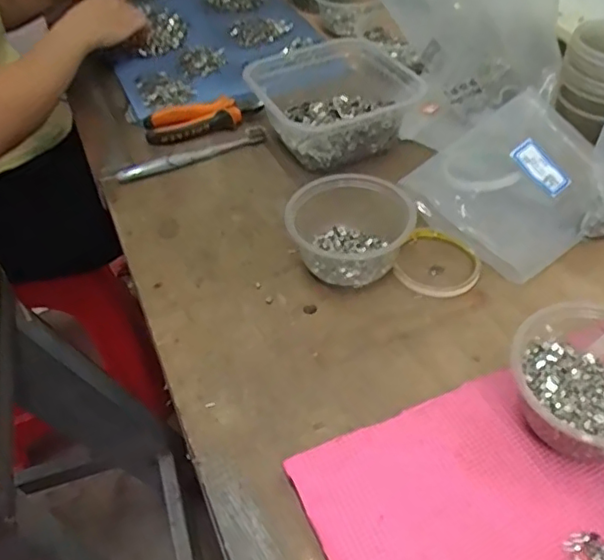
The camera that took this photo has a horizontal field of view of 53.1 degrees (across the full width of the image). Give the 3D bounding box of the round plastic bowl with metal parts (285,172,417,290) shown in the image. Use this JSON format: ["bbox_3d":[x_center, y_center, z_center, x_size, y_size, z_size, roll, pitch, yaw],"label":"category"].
[{"bbox_3d":[0.046,-0.045,0.566,0.109,0.070,0.101,-3,46,4],"label":"round plastic bowl with metal parts"}]

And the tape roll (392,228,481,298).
[{"bbox_3d":[0.130,-0.018,0.575,0.076,0.014,0.083,-2,45,2],"label":"tape roll"}]

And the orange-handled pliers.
[{"bbox_3d":[-0.123,-0.202,0.756,0.144,0.025,0.058,-13,46,-9],"label":"orange-handled pliers"}]

